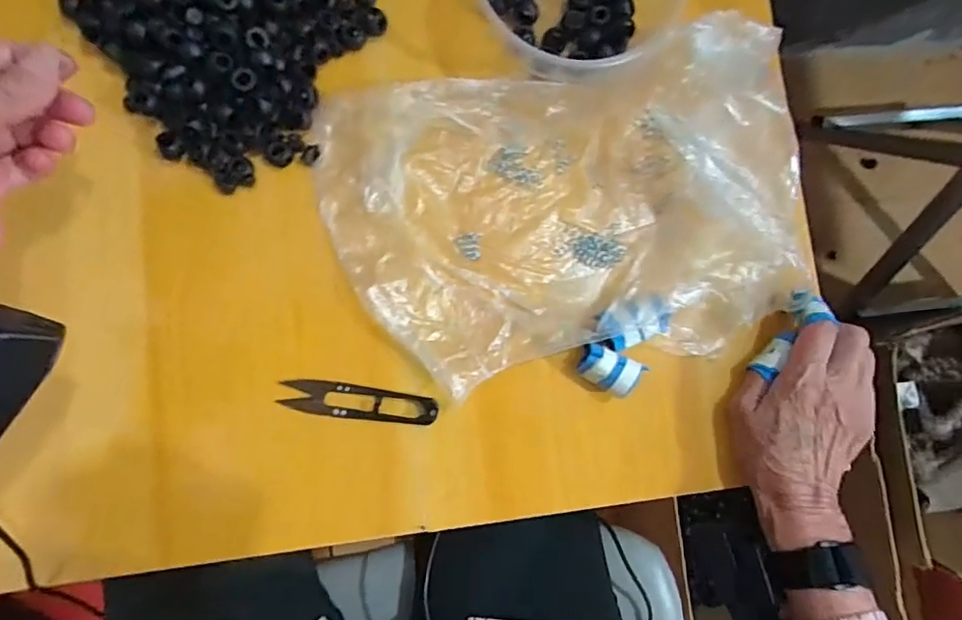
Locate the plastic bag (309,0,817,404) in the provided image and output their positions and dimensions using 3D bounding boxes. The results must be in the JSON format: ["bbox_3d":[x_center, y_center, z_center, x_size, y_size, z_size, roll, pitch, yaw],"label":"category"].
[{"bbox_3d":[0.053,-0.066,0.351,0.300,0.044,0.200,-9,85,-6],"label":"plastic bag"}]

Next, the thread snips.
[{"bbox_3d":[-0.080,0.062,0.359,0.101,0.008,0.022,9,83,-4],"label":"thread snips"}]

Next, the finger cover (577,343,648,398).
[{"bbox_3d":[0.084,0.039,0.364,0.038,0.031,0.024,30,82,-2],"label":"finger cover"}]

